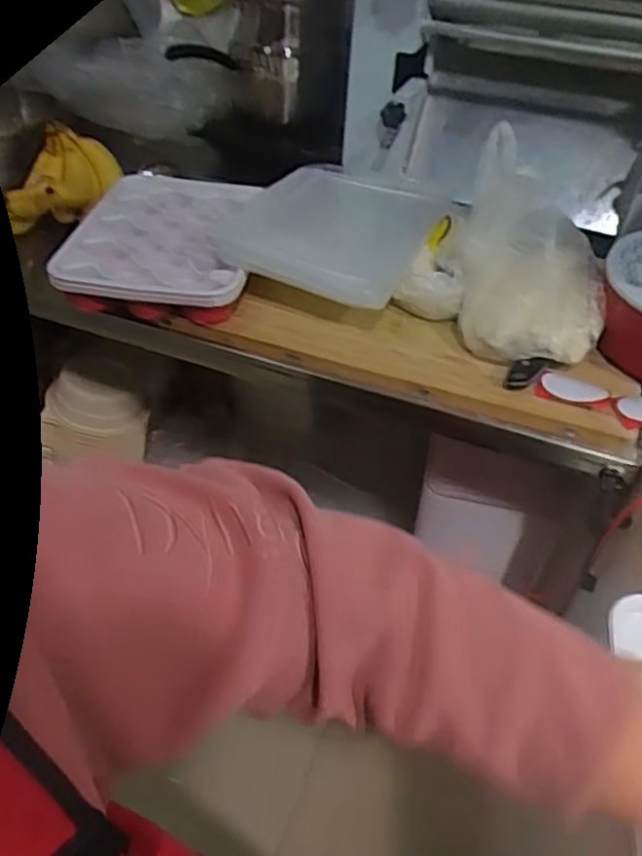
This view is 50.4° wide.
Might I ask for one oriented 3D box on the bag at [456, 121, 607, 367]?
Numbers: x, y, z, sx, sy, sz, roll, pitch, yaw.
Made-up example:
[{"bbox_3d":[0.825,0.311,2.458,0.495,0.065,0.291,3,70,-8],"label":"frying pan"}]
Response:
[{"bbox_3d":[0.243,-0.200,0.772,0.151,0.174,0.198,5,43,1],"label":"bag"}]

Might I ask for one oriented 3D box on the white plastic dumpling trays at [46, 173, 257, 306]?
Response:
[{"bbox_3d":[-0.194,-0.241,0.866,0.226,0.041,0.279,10,43,6],"label":"white plastic dumpling trays"}]

